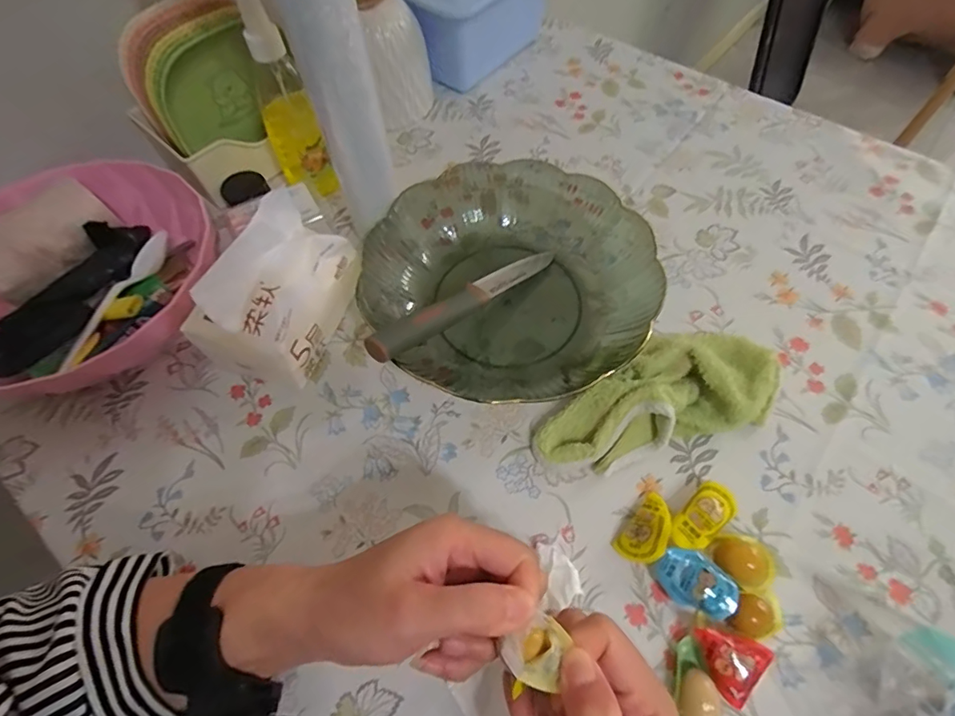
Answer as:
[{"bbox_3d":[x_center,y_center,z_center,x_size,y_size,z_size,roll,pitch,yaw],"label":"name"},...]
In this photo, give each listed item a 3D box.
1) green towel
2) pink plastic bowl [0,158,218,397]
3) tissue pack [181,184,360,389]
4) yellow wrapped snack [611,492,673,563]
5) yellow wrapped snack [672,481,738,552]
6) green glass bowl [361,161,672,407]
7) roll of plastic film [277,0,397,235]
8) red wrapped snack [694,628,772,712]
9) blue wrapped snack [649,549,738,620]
[{"bbox_3d":[0.137,0.029,0.364,0.190,0.038,0.080,-17,62,-7],"label":"green towel"},{"bbox_3d":[-0.350,-0.068,0.412,0.213,0.071,0.222,-1,61,1],"label":"pink plastic bowl"},{"bbox_3d":[-0.161,-0.056,0.383,0.085,0.102,0.132,17,63,11],"label":"tissue pack"},{"bbox_3d":[0.118,0.117,0.324,0.027,0.024,0.047,37,68,20],"label":"yellow wrapped snack"},{"bbox_3d":[0.153,0.112,0.327,0.055,0.022,0.026,-35,66,-16],"label":"yellow wrapped snack"},{"bbox_3d":[0.029,-0.073,0.414,0.240,0.053,0.228,-1,61,1],"label":"green glass bowl"},{"bbox_3d":[-0.098,-0.196,0.331,0.046,0.276,0.036,-14,62,-6],"label":"roll of plastic film"},{"bbox_3d":[0.153,0.187,0.285,0.040,0.020,0.036,10,62,7],"label":"red wrapped snack"},{"bbox_3d":[0.141,0.146,0.308,0.049,0.020,0.031,40,69,21],"label":"blue wrapped snack"}]

